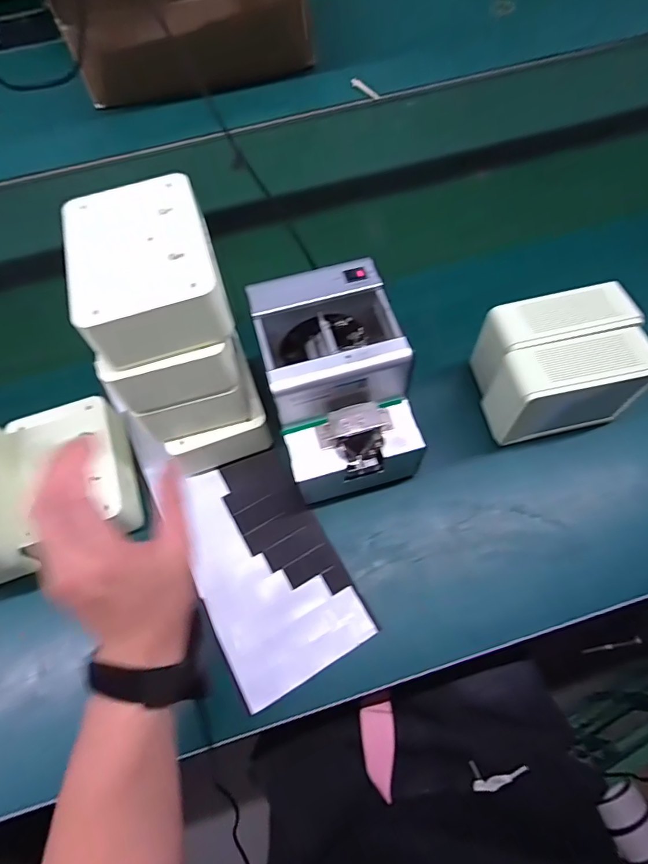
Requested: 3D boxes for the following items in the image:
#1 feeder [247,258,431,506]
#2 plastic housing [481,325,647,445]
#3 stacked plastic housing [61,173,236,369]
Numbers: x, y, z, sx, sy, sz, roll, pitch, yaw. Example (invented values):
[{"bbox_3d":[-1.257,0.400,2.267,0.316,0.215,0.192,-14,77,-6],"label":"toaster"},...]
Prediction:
[{"bbox_3d":[0.012,-0.043,0.461,0.121,0.146,0.179,-15,64,-4],"label":"feeder"},{"bbox_3d":[0.241,-0.045,0.472,0.149,0.099,0.060,-12,64,-2],"label":"plastic housing"},{"bbox_3d":[-0.139,-0.128,0.370,0.105,0.051,0.150,-17,64,-5],"label":"stacked plastic housing"}]

